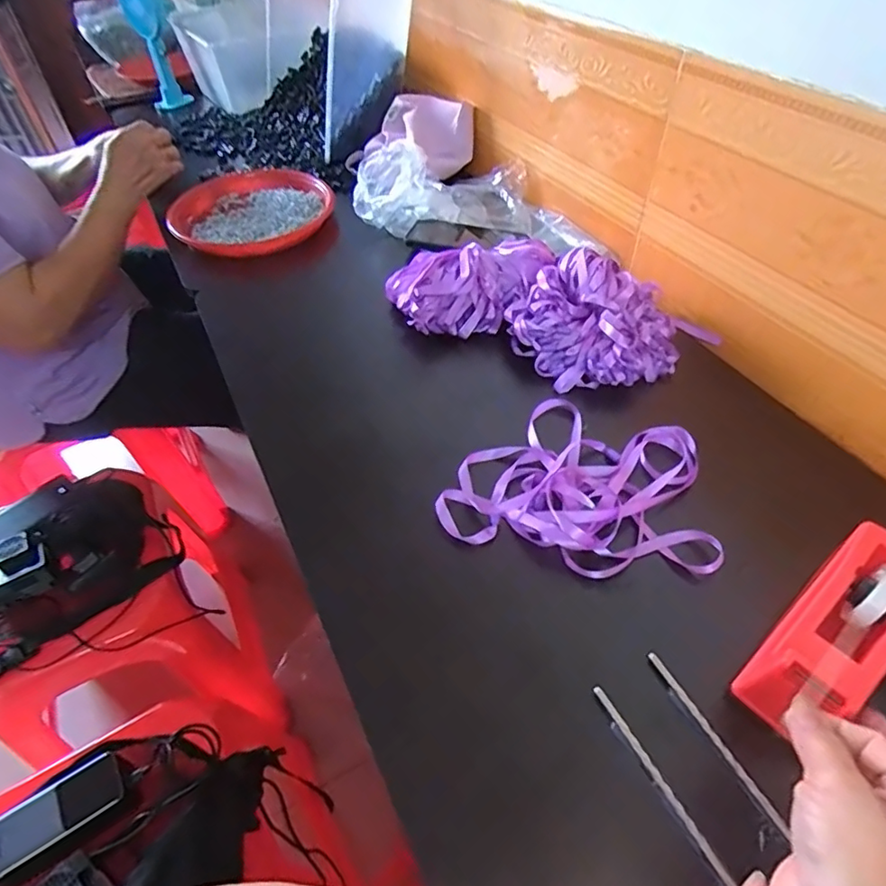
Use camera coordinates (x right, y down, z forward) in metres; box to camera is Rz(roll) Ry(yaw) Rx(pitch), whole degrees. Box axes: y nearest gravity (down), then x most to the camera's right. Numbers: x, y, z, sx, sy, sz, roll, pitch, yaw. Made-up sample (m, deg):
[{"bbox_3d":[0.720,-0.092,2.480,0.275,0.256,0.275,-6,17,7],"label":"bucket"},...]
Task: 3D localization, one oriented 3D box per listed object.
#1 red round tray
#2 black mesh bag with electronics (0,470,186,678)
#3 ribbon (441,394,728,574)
[{"bbox_3d":[-0.309,-0.369,0.880,0.240,0.039,0.232,-1,48,1],"label":"red round tray"},{"bbox_3d":[-0.572,0.176,0.801,0.342,0.097,0.267,-33,55,-24],"label":"black mesh bag with electronics"},{"bbox_3d":[0.127,0.036,0.517,0.220,0.044,0.179,12,50,13],"label":"ribbon"}]

